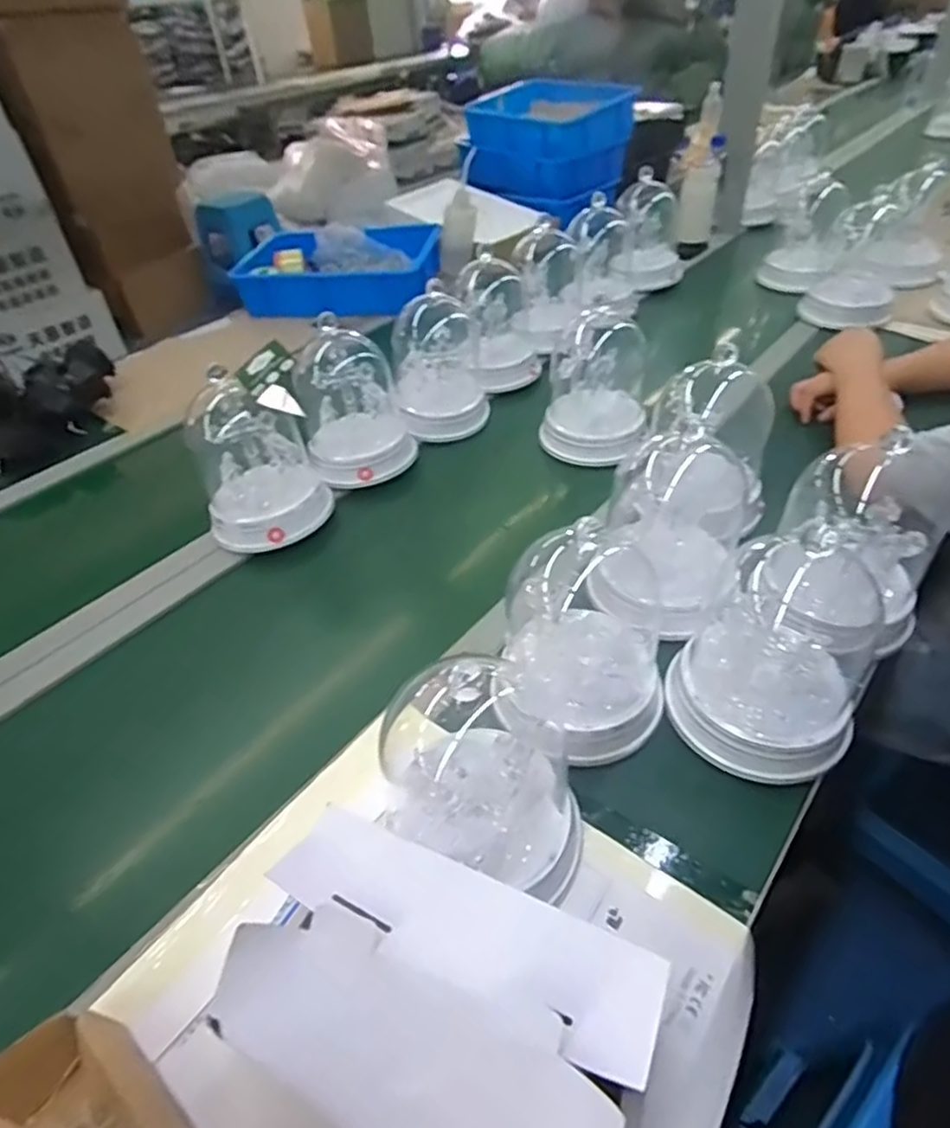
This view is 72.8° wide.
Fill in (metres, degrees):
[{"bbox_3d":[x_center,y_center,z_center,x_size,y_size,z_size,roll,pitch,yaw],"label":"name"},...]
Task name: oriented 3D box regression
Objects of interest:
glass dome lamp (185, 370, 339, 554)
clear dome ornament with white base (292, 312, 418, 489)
[{"bbox_3d":[-0.267,-0.126,0.780,0.144,0.188,0.134,-18,44,-14],"label":"glass dome lamp"},{"bbox_3d":[-0.171,-0.233,0.881,0.146,0.194,0.175,-13,43,-8],"label":"clear dome ornament with white base"}]

